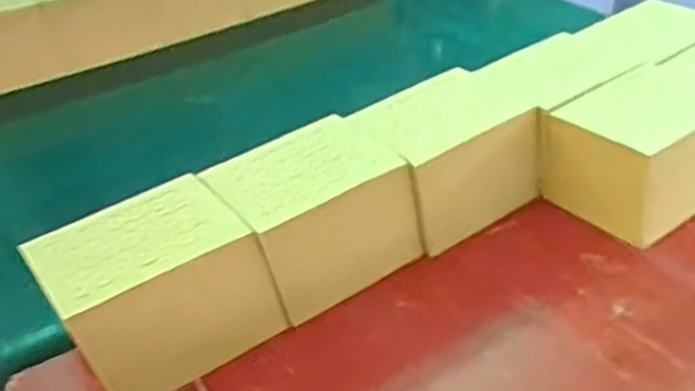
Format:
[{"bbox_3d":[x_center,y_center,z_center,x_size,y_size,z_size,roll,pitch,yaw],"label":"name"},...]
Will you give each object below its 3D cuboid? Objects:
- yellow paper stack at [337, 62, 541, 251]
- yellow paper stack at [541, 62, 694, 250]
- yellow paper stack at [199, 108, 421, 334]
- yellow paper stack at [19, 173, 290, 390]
[{"bbox_3d":[0.108,-0.042,0.774,0.192,0.133,0.118,-25,39,-24],"label":"yellow paper stack"},{"bbox_3d":[0.307,-0.046,0.762,0.187,0.107,0.122,-27,40,-26],"label":"yellow paper stack"},{"bbox_3d":[-0.032,0.023,0.708,0.167,0.123,0.127,-27,40,-26],"label":"yellow paper stack"},{"bbox_3d":[-0.165,0.084,0.642,0.164,0.126,0.118,-26,40,-25],"label":"yellow paper stack"}]

